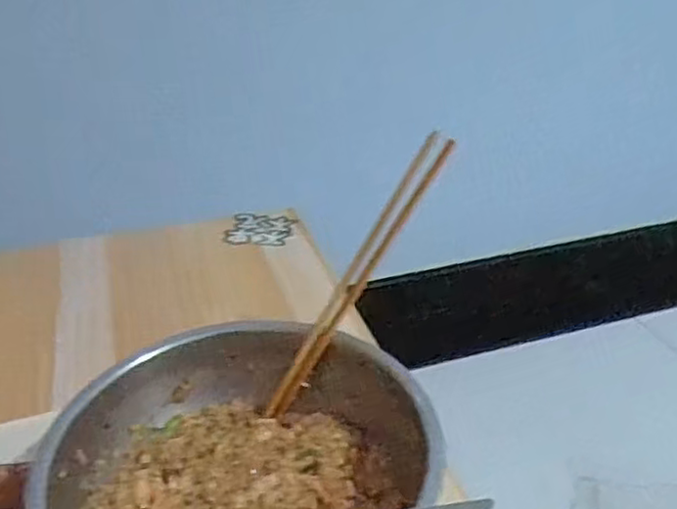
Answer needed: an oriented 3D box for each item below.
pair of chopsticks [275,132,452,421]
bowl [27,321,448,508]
[{"bbox_3d":[0.017,0.019,0.477,0.014,0.224,0.013,34,2,44],"label":"pair of chopsticks"},{"bbox_3d":[-0.057,0.130,0.432,0.220,0.085,0.204,0,30,0],"label":"bowl"}]

